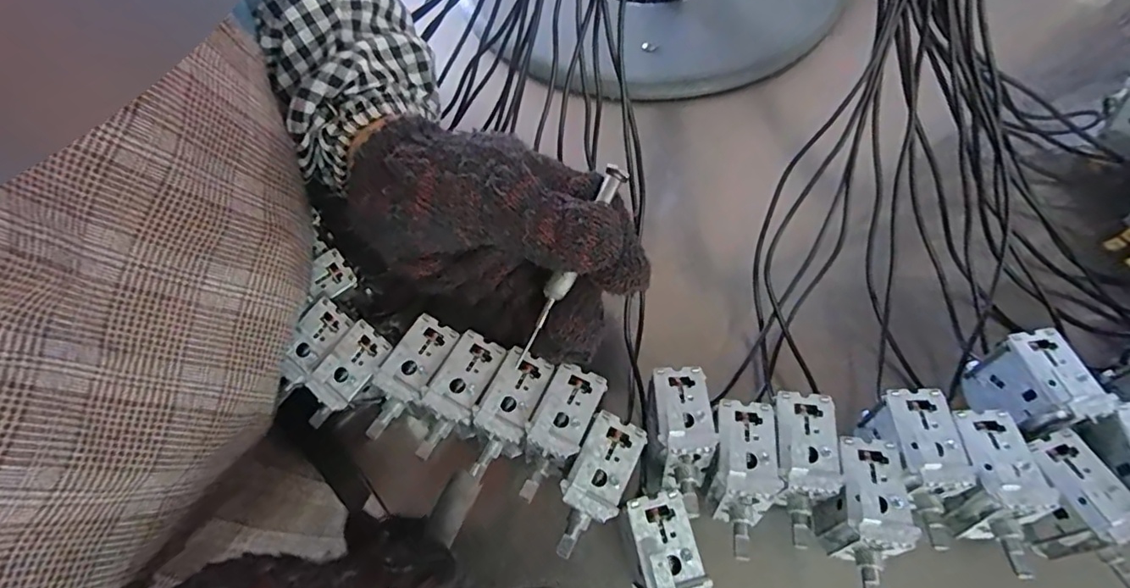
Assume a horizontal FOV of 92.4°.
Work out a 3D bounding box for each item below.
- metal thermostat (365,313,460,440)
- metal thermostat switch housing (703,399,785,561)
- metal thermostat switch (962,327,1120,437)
[{"bbox_3d":[-0.070,0.038,0.239,0.023,0.019,0.056,28,79,18],"label":"metal thermostat"},{"bbox_3d":[0.069,0.072,0.214,0.023,0.028,0.052,11,50,6],"label":"metal thermostat switch housing"},{"bbox_3d":[0.199,0.040,0.232,0.023,0.039,0.039,-12,60,-3],"label":"metal thermostat switch"}]

